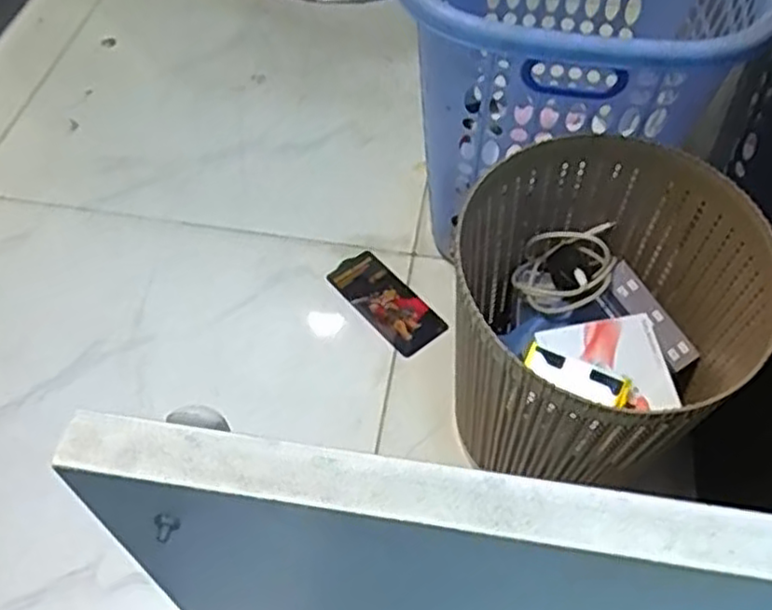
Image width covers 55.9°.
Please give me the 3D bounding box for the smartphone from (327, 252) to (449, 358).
[{"bbox_3d":[0.000,-0.003,0.891,0.068,0.012,0.155,-37,65,-21],"label":"smartphone"}]

